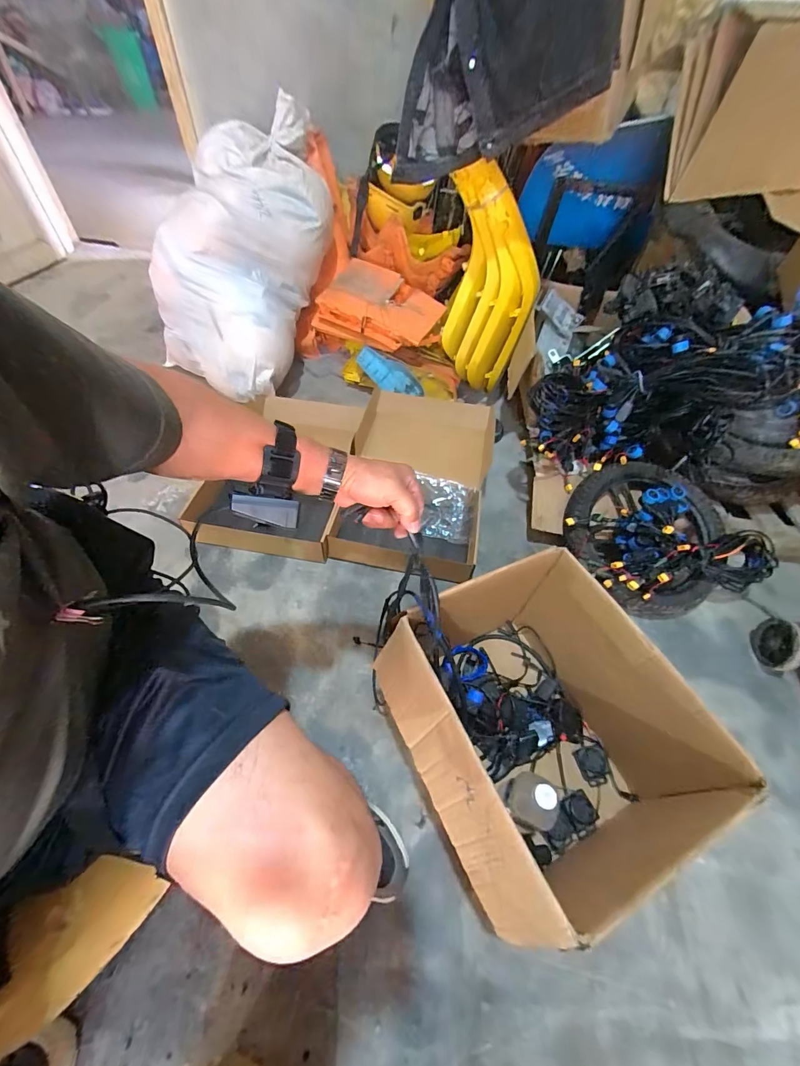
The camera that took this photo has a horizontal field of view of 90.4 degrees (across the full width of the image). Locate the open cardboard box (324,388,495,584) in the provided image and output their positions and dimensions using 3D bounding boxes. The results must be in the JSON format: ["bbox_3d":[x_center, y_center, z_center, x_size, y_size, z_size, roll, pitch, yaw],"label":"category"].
[{"bbox_3d":[0.057,-0.163,1.108,0.369,0.120,0.607,8,53,3],"label":"open cardboard box"}]

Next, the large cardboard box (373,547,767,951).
[{"bbox_3d":[0.201,0.307,0.646,0.368,0.285,0.388,-20,57,-18],"label":"large cardboard box"}]

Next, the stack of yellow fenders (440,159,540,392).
[{"bbox_3d":[0.270,-0.730,1.211,0.235,0.557,0.160,-8,31,-9],"label":"stack of yellow fenders"}]

